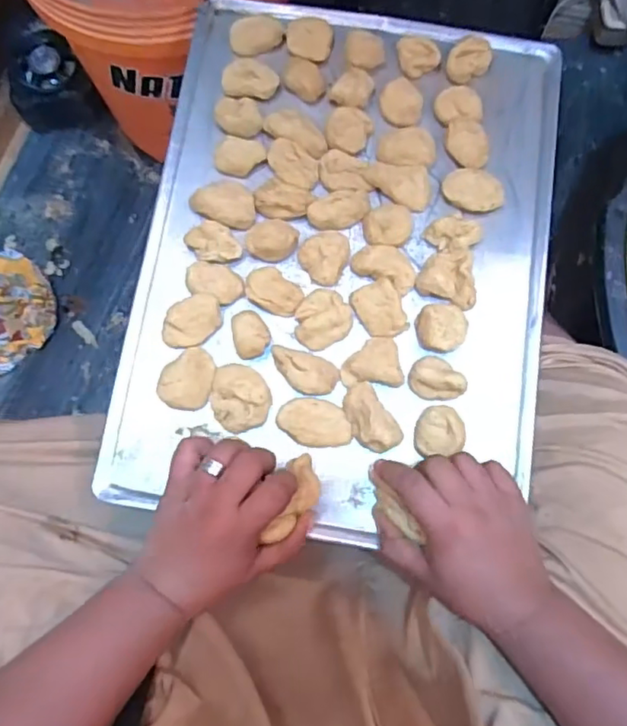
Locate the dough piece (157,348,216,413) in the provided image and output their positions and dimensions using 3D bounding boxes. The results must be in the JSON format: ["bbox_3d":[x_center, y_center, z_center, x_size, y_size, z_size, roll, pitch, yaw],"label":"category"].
[{"bbox_3d":[-0.097,0.013,0.463,0.038,0.013,0.049,35,78,10],"label":"dough piece"}]

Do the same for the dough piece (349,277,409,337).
[{"bbox_3d":[0.054,-0.043,0.479,0.038,0.018,0.043,-22,75,-5],"label":"dough piece"}]

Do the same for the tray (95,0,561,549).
[{"bbox_3d":[0.029,-0.093,0.485,0.323,0.045,0.436,9,75,3],"label":"tray"}]

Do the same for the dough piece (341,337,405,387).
[{"bbox_3d":[0.047,-0.001,0.467,0.046,0.020,0.038,1,75,1],"label":"dough piece"}]

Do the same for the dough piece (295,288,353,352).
[{"bbox_3d":[0.007,-0.035,0.476,0.044,0.014,0.048,0,75,1],"label":"dough piece"}]

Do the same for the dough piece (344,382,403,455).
[{"bbox_3d":[0.043,0.042,0.455,0.032,0.016,0.056,-31,76,-7],"label":"dough piece"}]

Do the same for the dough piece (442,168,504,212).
[{"bbox_3d":[0.135,-0.146,0.496,0.051,0.010,0.035,28,77,8],"label":"dough piece"}]

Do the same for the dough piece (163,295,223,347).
[{"bbox_3d":[-0.097,-0.034,0.472,0.050,0.019,0.034,-32,76,-7],"label":"dough piece"}]

